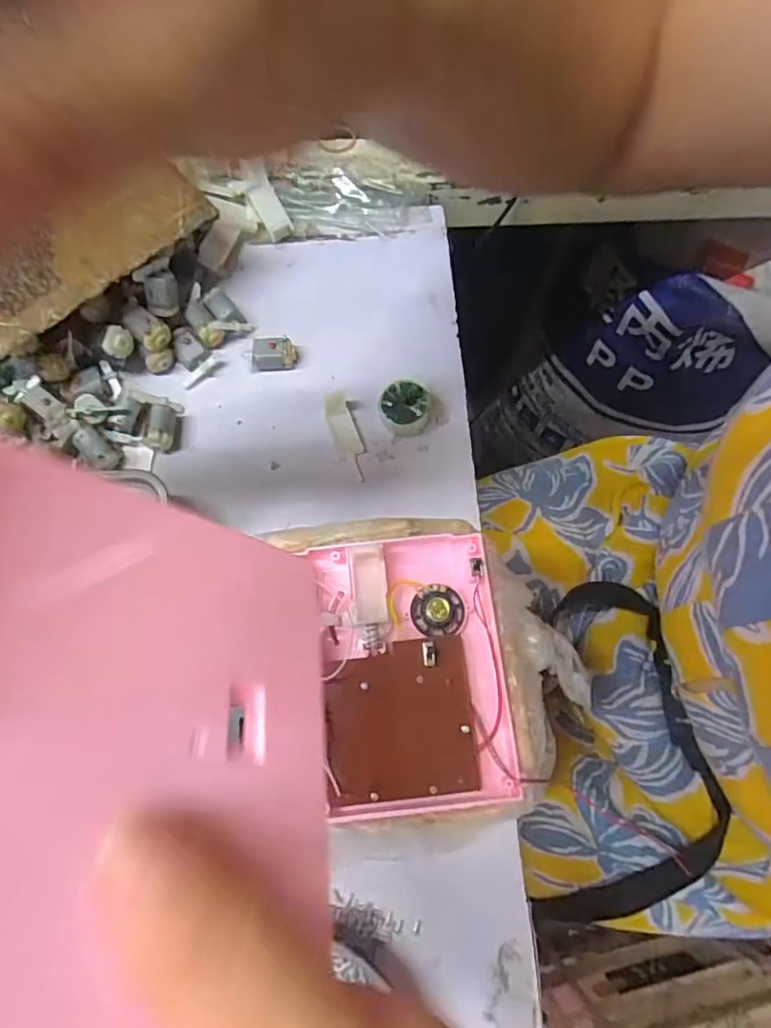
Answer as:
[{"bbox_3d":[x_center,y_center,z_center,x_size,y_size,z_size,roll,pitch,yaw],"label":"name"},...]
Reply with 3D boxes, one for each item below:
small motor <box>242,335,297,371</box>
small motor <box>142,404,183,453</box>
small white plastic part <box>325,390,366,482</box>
[{"bbox_3d":[-0.079,-0.108,0.366,0.034,0.016,0.018,-3,71,-3],"label":"small motor"},{"bbox_3d":[-0.143,-0.055,0.345,0.020,0.023,0.027,-10,72,-5],"label":"small motor"},{"bbox_3d":[-0.026,-0.052,0.356,0.018,0.006,0.063,-15,72,-7],"label":"small white plastic part"}]

